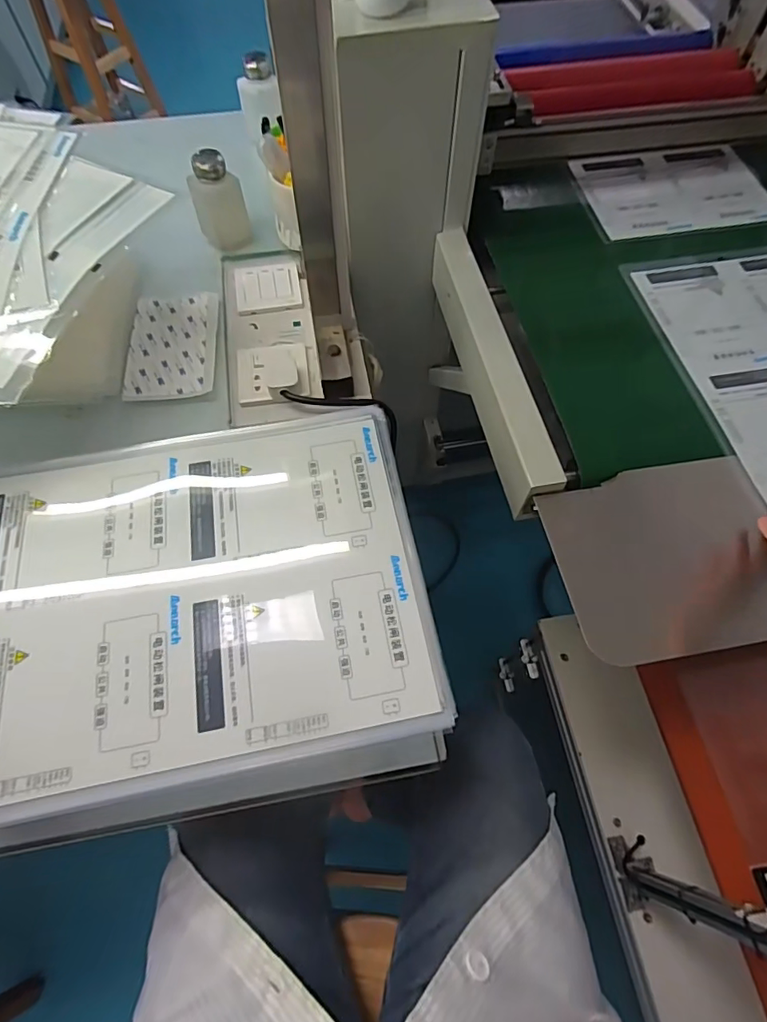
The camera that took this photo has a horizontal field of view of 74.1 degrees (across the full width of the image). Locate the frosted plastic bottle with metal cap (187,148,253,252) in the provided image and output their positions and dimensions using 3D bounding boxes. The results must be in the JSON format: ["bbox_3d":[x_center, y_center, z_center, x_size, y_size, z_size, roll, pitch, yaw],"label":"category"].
[{"bbox_3d":[-0.217,-0.410,0.672,0.063,0.106,0.053,-25,65,-12],"label":"frosted plastic bottle with metal cap"}]

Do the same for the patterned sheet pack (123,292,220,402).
[{"bbox_3d":[-0.258,-0.208,0.627,0.103,0.010,0.170,-6,63,-3],"label":"patterned sheet pack"}]

